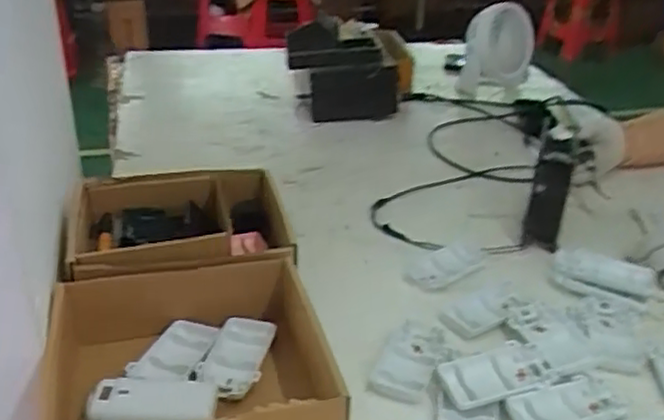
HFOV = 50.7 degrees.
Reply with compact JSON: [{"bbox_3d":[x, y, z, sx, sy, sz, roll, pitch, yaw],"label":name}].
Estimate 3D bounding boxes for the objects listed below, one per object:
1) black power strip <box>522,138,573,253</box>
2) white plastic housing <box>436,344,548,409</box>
[{"bbox_3d":[0.243,-0.016,0.790,0.038,0.119,0.031,11,10,20],"label":"black power strip"},{"bbox_3d":[0.138,0.140,0.585,0.089,0.018,0.051,-13,32,-22],"label":"white plastic housing"}]

